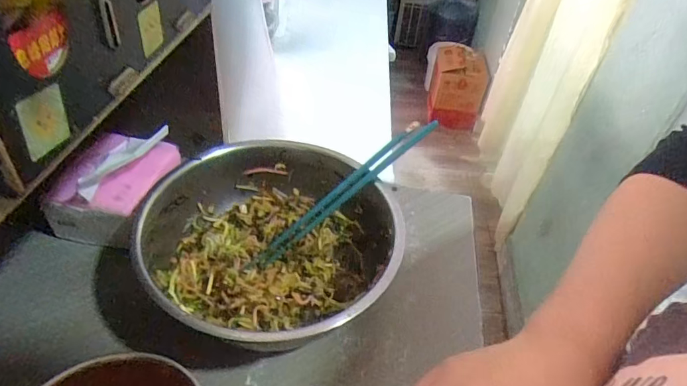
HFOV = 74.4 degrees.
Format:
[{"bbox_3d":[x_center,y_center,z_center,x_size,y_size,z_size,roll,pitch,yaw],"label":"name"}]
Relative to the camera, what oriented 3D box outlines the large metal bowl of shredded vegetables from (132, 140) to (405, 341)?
[{"bbox_3d":[-0.058,0.051,0.408,0.199,0.084,0.208,4,42,-4],"label":"large metal bowl of shredded vegetables"}]

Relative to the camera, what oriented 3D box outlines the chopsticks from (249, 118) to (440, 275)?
[{"bbox_3d":[0.000,-0.002,0.436,0.222,0.016,0.025,-39,55,-6],"label":"chopsticks"}]

